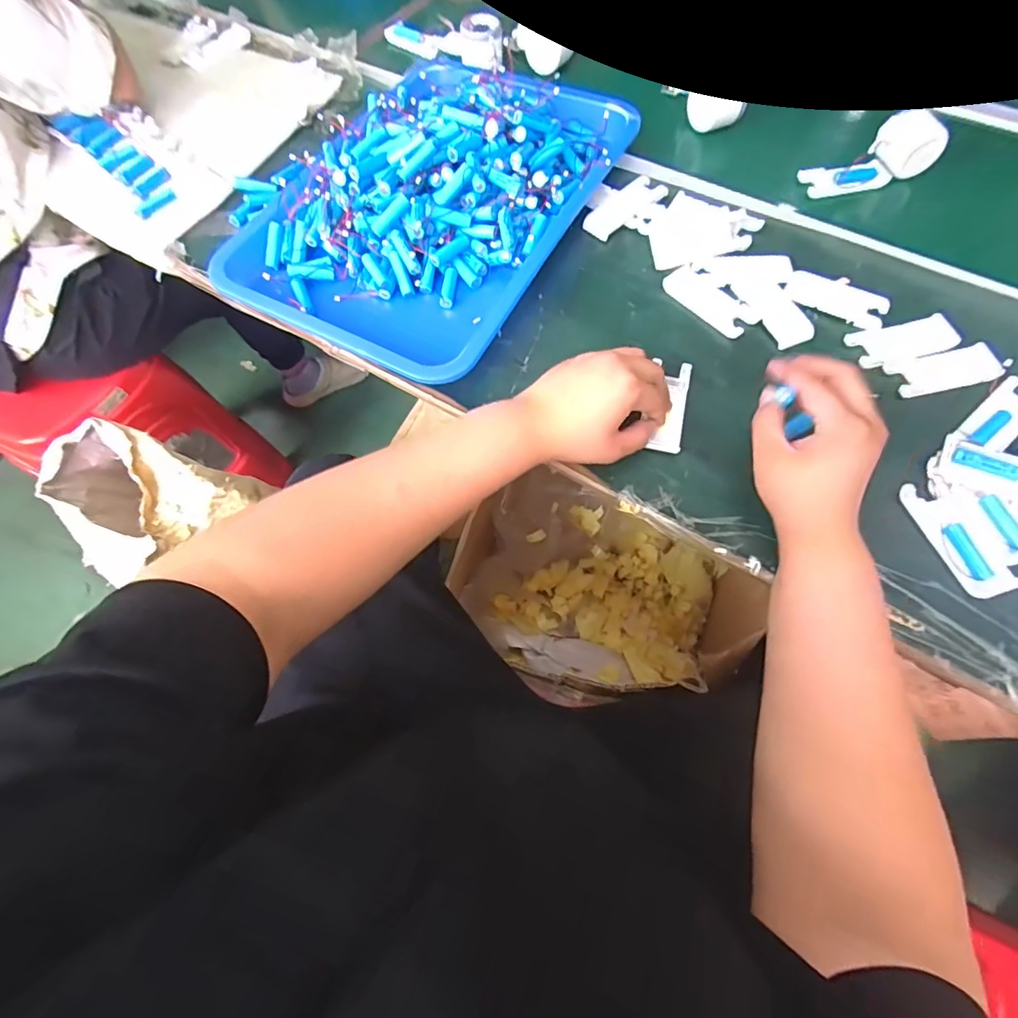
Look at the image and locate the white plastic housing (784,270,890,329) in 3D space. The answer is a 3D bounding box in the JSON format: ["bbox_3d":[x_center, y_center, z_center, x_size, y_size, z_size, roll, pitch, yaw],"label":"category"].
[{"bbox_3d":[0.344,-0.224,0.545,0.099,0.005,0.056,29,69,14],"label":"white plastic housing"}]

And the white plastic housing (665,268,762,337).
[{"bbox_3d":[0.215,-0.223,0.555,0.050,0.007,0.104,-38,70,-15],"label":"white plastic housing"}]

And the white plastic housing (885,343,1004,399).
[{"bbox_3d":[0.425,-0.137,0.504,0.099,0.010,0.047,-8,65,-2],"label":"white plastic housing"}]

